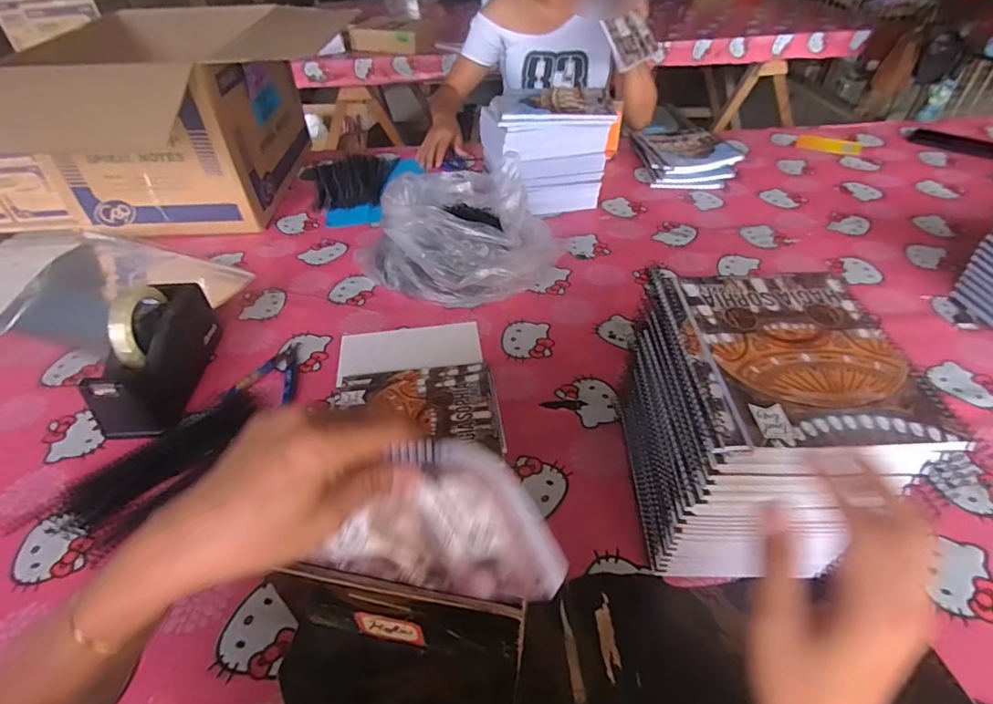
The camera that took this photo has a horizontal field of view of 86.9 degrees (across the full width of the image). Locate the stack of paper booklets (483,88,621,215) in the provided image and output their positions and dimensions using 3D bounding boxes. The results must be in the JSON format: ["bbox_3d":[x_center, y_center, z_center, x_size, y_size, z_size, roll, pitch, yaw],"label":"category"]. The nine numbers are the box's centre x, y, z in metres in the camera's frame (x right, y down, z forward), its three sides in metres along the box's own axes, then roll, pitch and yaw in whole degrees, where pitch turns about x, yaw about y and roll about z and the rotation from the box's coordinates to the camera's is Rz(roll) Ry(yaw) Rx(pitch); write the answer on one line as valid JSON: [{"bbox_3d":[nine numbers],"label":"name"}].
[{"bbox_3d":[0.088,-0.368,0.984,0.207,0.185,0.152,-4,42,-2],"label":"stack of paper booklets"}]

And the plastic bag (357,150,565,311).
[{"bbox_3d":[-0.040,-0.201,0.837,0.281,0.146,0.277,22,48,24],"label":"plastic bag"}]

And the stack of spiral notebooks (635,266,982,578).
[{"bbox_3d":[0.226,0.072,0.485,0.164,0.214,0.195,-1,42,1],"label":"stack of spiral notebooks"}]

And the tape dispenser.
[{"bbox_3d":[-0.424,-0.005,0.652,0.076,0.121,0.199,1,42,3],"label":"tape dispenser"}]

